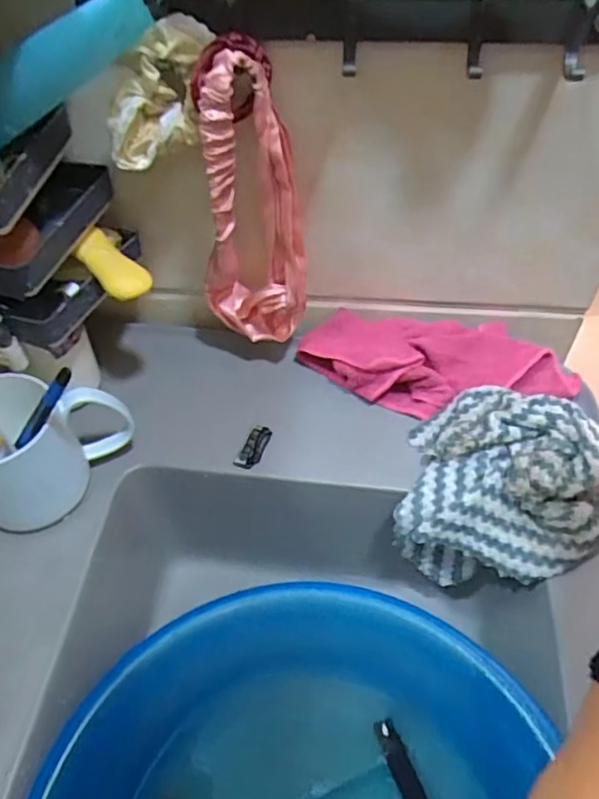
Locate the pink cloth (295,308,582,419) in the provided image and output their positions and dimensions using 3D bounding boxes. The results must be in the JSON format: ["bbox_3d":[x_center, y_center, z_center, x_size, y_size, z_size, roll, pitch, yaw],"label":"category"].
[{"bbox_3d":[0.119,-0.031,0.535,0.232,0.046,0.084,10,52,9],"label":"pink cloth"}]

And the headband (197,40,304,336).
[{"bbox_3d":[-0.035,-0.138,0.468,0.076,0.223,0.035,9,52,8],"label":"headband"}]

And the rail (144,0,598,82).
[{"bbox_3d":[0.052,-0.225,0.367,0.282,0.050,0.047,6,51,5],"label":"rail"}]

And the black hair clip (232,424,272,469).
[{"bbox_3d":[-0.038,0.040,0.503,0.020,0.014,0.040,19,54,15],"label":"black hair clip"}]

